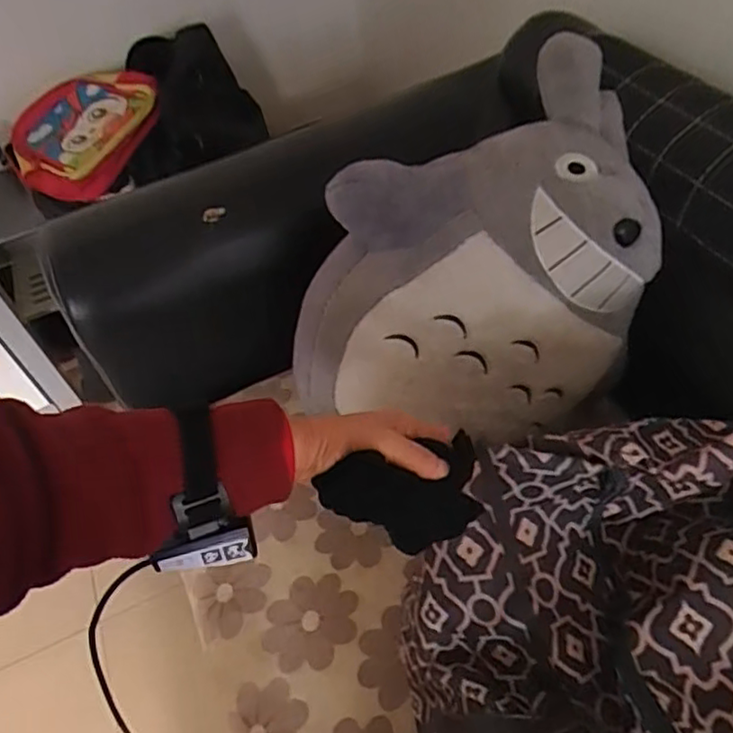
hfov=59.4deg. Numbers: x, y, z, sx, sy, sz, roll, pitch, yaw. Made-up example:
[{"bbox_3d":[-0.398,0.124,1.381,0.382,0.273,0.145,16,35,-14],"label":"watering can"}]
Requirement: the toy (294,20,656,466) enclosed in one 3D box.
[{"bbox_3d":[0.133,-0.100,0.790,0.494,0.377,0.186,-32,3,14],"label":"toy"}]

